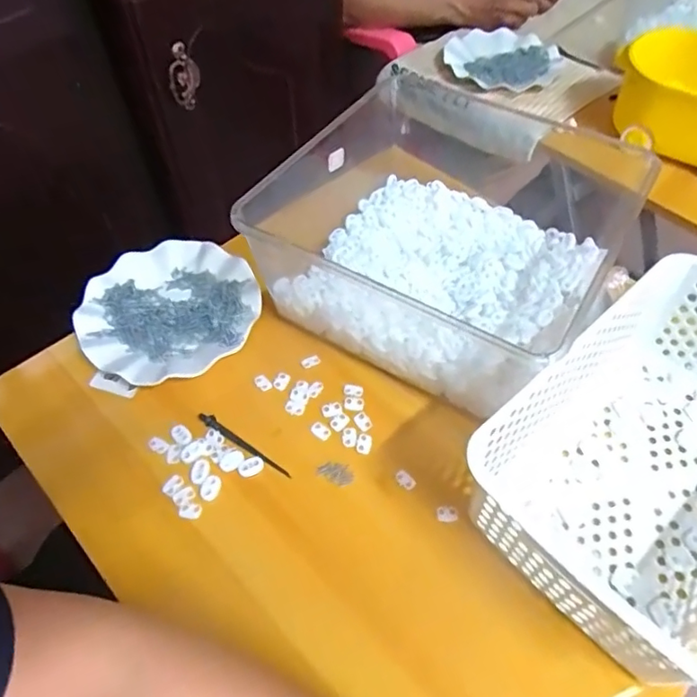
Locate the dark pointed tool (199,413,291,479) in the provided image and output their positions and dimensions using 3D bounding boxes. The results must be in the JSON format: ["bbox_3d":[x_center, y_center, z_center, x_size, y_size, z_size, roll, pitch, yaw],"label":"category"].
[{"bbox_3d":[-0.097,0.087,0.504,0.103,0.005,0.010,32,59,21],"label":"dark pointed tool"}]

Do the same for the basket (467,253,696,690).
[{"bbox_3d":[0.258,0.081,0.441,0.299,0.115,0.204,-34,61,-24],"label":"basket"}]

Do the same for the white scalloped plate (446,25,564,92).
[{"bbox_3d":[0.251,-0.469,0.906,0.180,0.020,0.180,0,53,-1],"label":"white scalloped plate"}]

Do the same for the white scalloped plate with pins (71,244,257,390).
[{"bbox_3d":[-0.186,-0.038,0.587,0.178,0.023,0.175,0,53,-1],"label":"white scalloped plate with pins"}]

